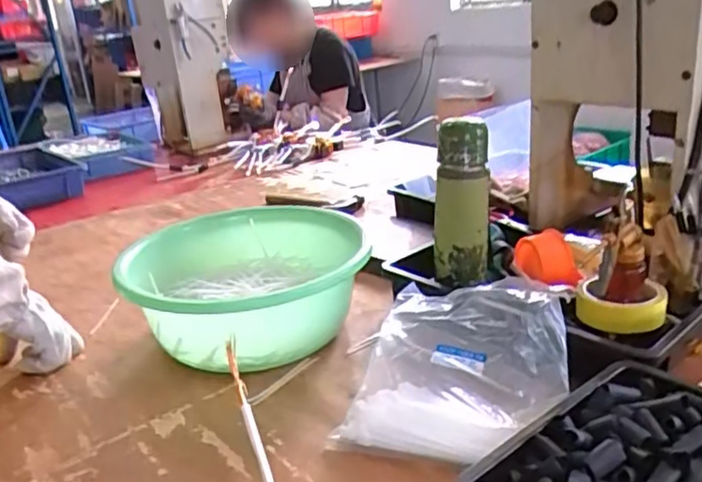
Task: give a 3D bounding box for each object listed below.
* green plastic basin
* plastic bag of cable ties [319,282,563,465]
[{"bbox_3d":[-0.128,0.057,0.831,0.293,0.128,0.317,-5,20,2],"label":"green plastic basin"},{"bbox_3d":[0.116,0.126,0.662,0.199,0.085,0.222,4,22,23],"label":"plastic bag of cable ties"}]

